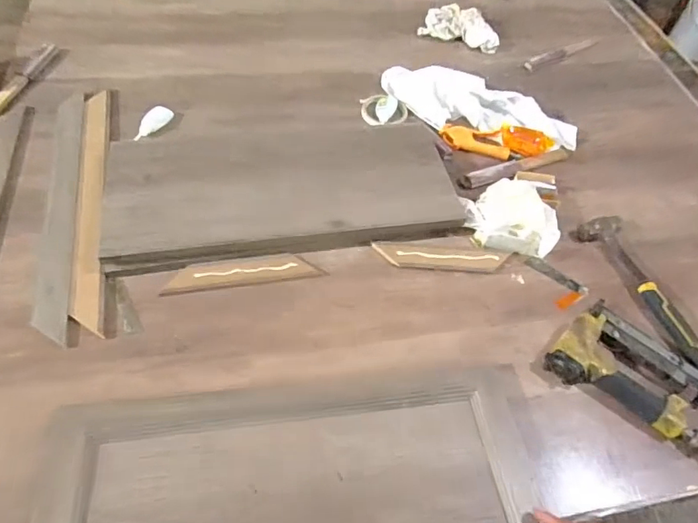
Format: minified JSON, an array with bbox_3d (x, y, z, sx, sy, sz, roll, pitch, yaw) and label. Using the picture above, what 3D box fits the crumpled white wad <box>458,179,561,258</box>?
[{"bbox_3d":[0.268,-0.075,0.784,0.158,0.055,0.111,18,57,7],"label":"crumpled white wad"}]

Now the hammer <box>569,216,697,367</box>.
[{"bbox_3d":[0.464,0.042,0.735,0.079,0.040,0.279,-15,59,-14],"label":"hammer"}]

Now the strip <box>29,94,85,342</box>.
[{"bbox_3d":[-0.451,-0.092,0.745,0.047,0.013,0.483,-10,58,-11],"label":"strip"}]

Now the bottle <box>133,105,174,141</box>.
[{"bbox_3d":[-0.359,-0.252,0.862,0.031,0.021,0.089,24,58,11],"label":"bottle"}]

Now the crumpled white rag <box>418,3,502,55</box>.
[{"bbox_3d":[0.267,-0.560,1.127,0.188,0.053,0.103,15,56,6],"label":"crumpled white rag"}]

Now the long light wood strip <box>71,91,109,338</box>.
[{"bbox_3d":[-0.410,-0.103,0.757,0.044,0.012,0.489,-10,58,-11],"label":"long light wood strip"}]

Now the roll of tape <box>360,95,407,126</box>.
[{"bbox_3d":[0.063,-0.305,0.946,0.095,0.018,0.093,2,56,-3],"label":"roll of tape"}]

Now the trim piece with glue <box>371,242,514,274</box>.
[{"bbox_3d":[0.153,-0.009,0.753,0.220,0.016,0.057,1,56,-4],"label":"trim piece with glue"}]

